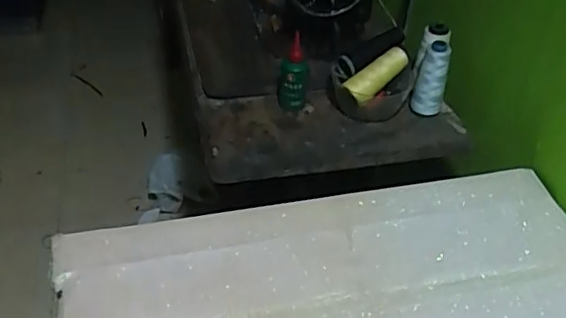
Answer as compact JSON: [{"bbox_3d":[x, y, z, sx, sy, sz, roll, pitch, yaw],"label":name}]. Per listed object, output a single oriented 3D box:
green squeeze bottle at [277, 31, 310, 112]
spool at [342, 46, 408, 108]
[{"bbox_3d":[0.016,-0.128,0.846,0.046,0.142,0.037,0,40,-1],"label":"green squeeze bottle"},{"bbox_3d":[0.140,-0.122,0.839,0.104,0.033,0.031,-39,50,-5],"label":"spool"}]

